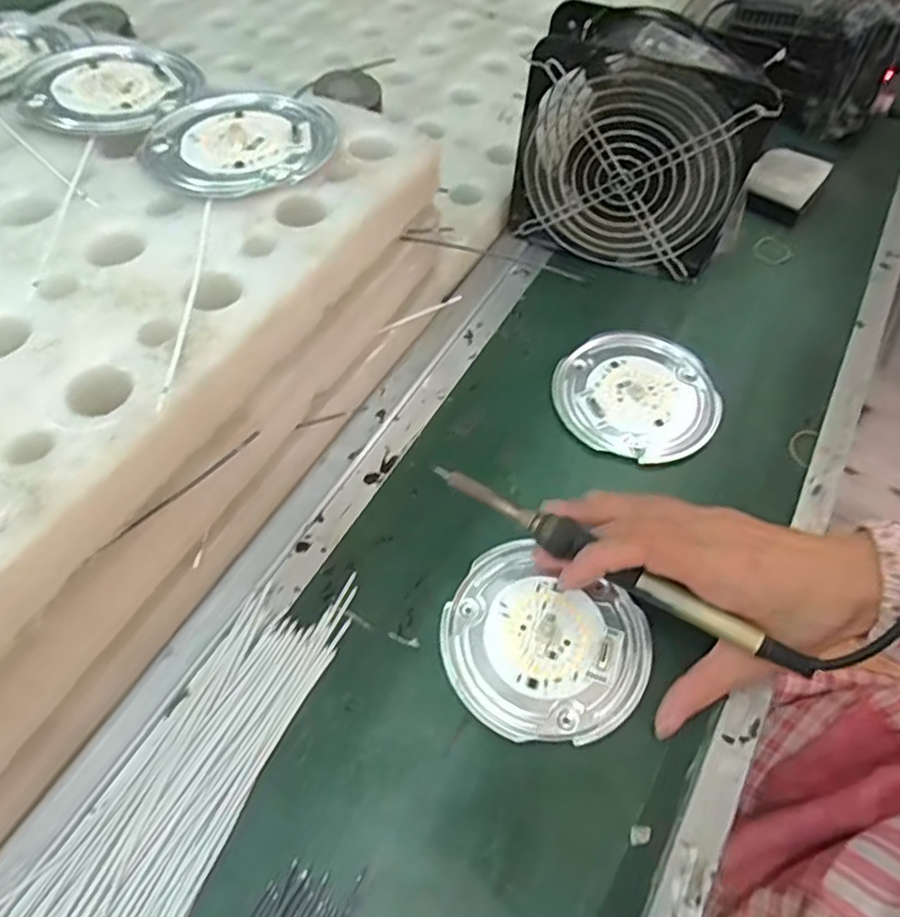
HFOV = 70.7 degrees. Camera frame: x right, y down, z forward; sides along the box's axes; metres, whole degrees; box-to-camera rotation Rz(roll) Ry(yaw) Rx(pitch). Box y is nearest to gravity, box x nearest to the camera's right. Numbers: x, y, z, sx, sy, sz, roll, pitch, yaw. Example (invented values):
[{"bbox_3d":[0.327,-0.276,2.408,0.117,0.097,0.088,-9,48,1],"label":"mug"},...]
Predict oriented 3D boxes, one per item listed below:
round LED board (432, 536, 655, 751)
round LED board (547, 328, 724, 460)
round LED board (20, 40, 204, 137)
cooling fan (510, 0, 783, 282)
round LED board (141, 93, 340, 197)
[{"bbox_3d":[0.048,0.098,0.332,0.102,0.009,0.092,26,61,13],"label":"round LED board"},{"bbox_3d":[0.124,-0.045,0.420,0.103,0.006,0.100,0,58,0],"label":"round LED board"},{"bbox_3d":[-0.213,-0.229,0.390,0.101,0.009,0.103,0,58,0],"label":"round LED board"},{"bbox_3d":[0.125,-0.209,0.432,0.146,0.152,0.051,20,60,12],"label":"cooling fan"},{"bbox_3d":[-0.115,-0.175,0.349,0.098,0.005,0.093,0,58,0],"label":"round LED board"}]

